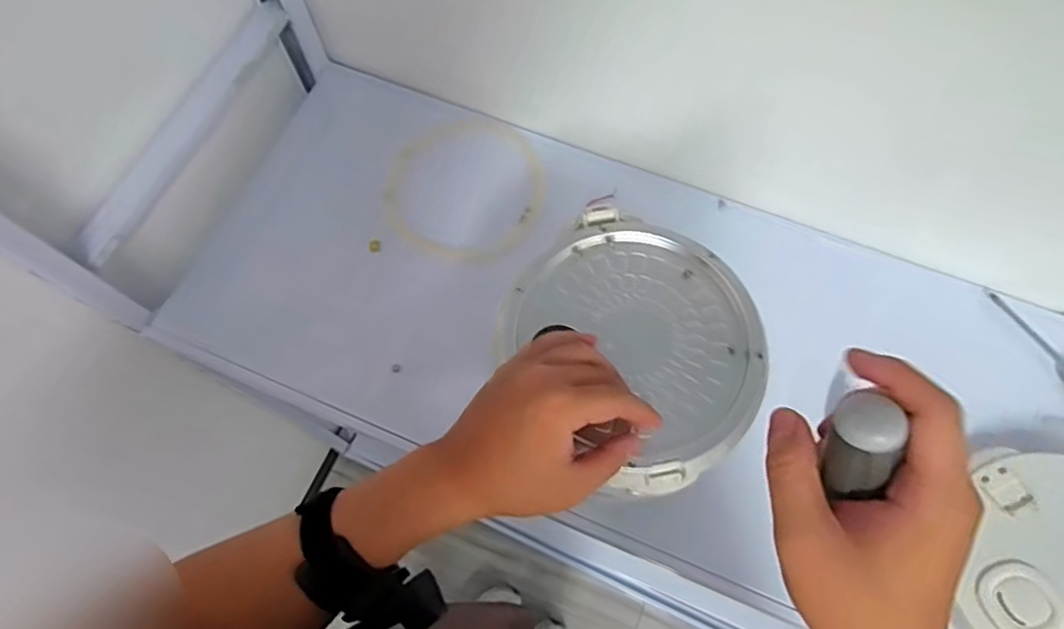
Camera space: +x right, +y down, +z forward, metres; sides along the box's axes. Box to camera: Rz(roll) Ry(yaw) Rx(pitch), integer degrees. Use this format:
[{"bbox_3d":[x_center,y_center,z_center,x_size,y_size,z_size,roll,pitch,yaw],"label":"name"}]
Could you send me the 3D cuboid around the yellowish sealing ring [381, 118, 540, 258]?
[{"bbox_3d":[-0.077,-0.151,0.727,0.183,0.015,0.185,0,68,0],"label":"yellowish sealing ring"}]

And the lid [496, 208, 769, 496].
[{"bbox_3d":[0.082,0.015,0.462,0.169,0.018,0.193,-37,73,-14],"label":"lid"}]

